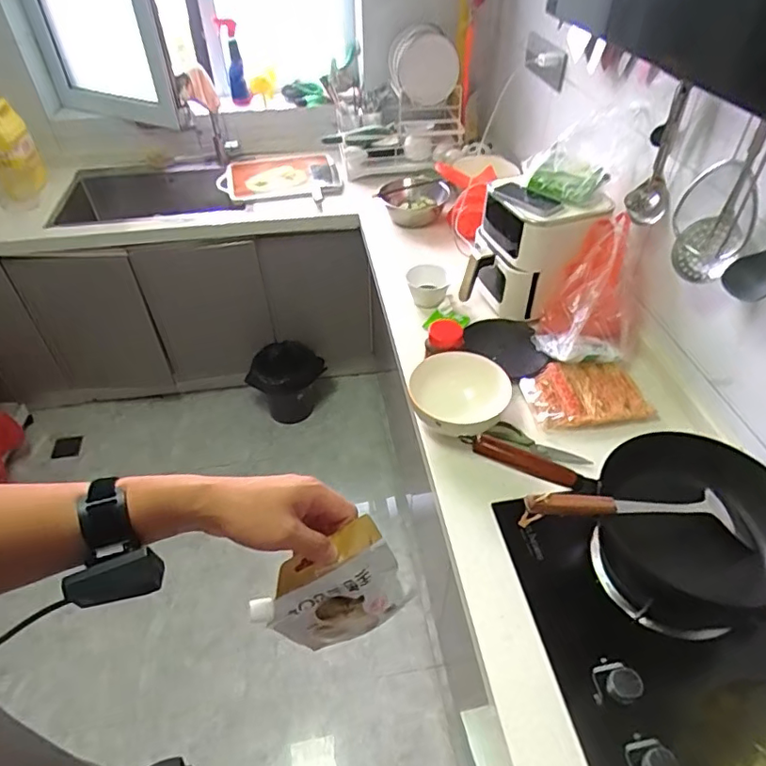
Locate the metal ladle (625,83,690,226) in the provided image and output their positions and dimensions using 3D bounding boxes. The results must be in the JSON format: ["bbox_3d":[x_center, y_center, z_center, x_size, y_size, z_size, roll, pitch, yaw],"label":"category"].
[{"bbox_3d":[0.553,-0.443,1.088,0.074,0.257,0.060,30,51,28],"label":"metal ladle"}]

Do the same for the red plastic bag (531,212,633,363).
[{"bbox_3d":[0.474,-0.194,1.212,0.200,0.251,0.249,20,47,20],"label":"red plastic bag"}]

